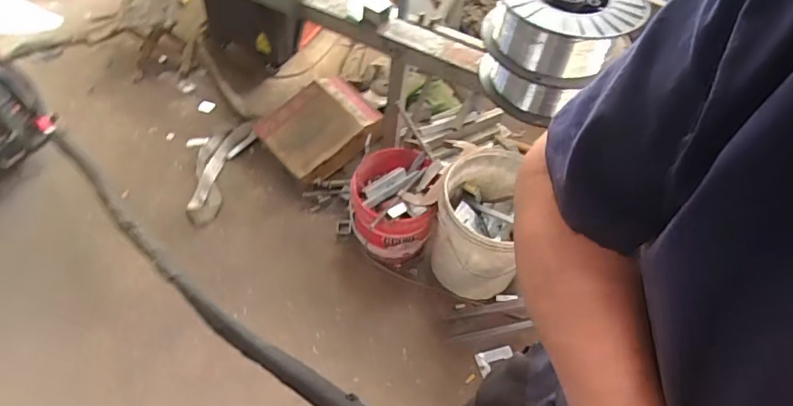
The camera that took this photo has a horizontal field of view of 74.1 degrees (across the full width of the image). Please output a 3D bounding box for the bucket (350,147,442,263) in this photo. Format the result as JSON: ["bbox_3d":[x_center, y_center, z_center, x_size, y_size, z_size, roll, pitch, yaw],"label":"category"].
[{"bbox_3d":[-0.005,0.017,1.552,0.243,0.281,0.227,3,54,-3],"label":"bucket"}]

